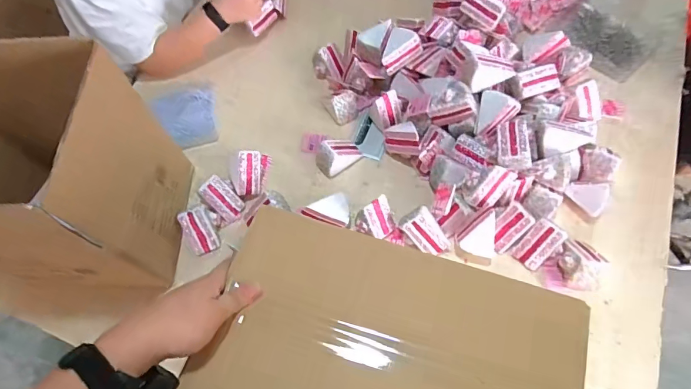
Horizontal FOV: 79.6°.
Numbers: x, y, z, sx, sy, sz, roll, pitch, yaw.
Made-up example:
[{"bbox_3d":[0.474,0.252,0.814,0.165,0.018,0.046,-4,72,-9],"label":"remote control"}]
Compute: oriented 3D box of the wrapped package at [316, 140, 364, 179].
[{"bbox_3d":[-0.015,-0.086,0.854,0.096,0.062,0.054,-40,68,-15],"label":"wrapped package"}]

